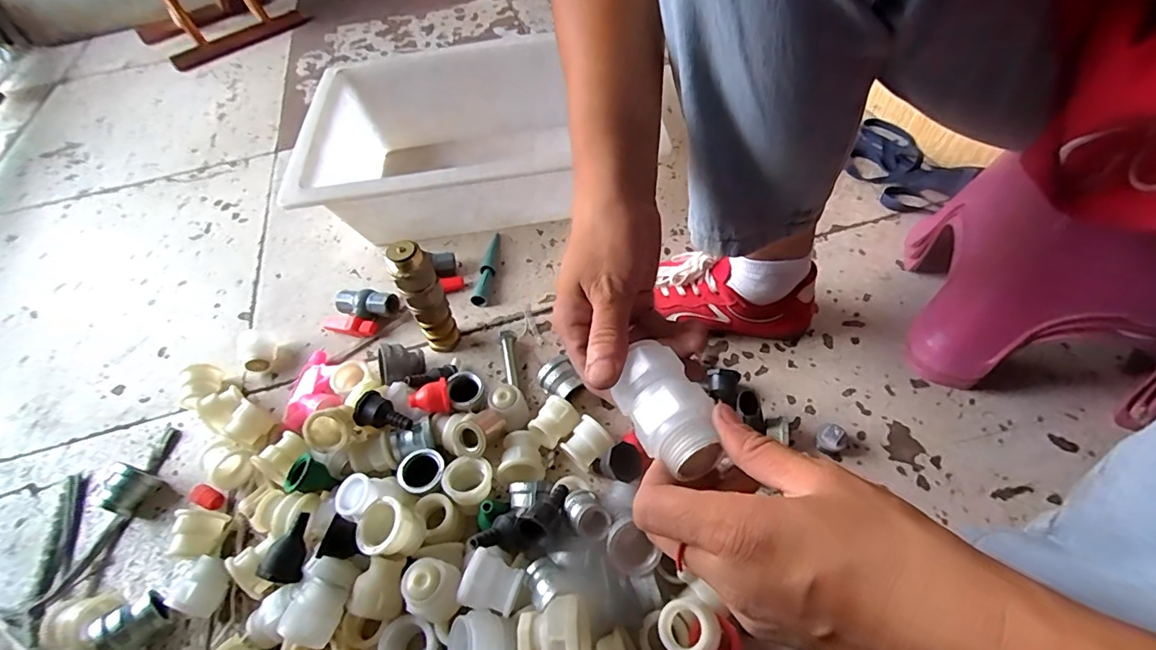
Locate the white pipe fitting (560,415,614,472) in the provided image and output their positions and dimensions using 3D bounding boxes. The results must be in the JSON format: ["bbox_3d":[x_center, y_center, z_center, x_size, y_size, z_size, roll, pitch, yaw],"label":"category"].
[{"bbox_3d":[0.008,0.114,0.478,0.036,0.031,0.039,32,61,26],"label":"white pipe fitting"}]

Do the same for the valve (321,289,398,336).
[{"bbox_3d":[-0.264,-0.014,0.607,0.089,0.035,0.052,7,53,11],"label":"valve"}]

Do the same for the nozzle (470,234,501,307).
[{"bbox_3d":[-0.115,-0.074,0.649,0.022,0.020,0.119,3,52,8],"label":"nozzle"}]

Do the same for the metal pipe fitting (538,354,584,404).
[{"bbox_3d":[-0.018,0.061,0.521,0.033,0.038,0.039,-33,56,-19],"label":"metal pipe fitting"}]

